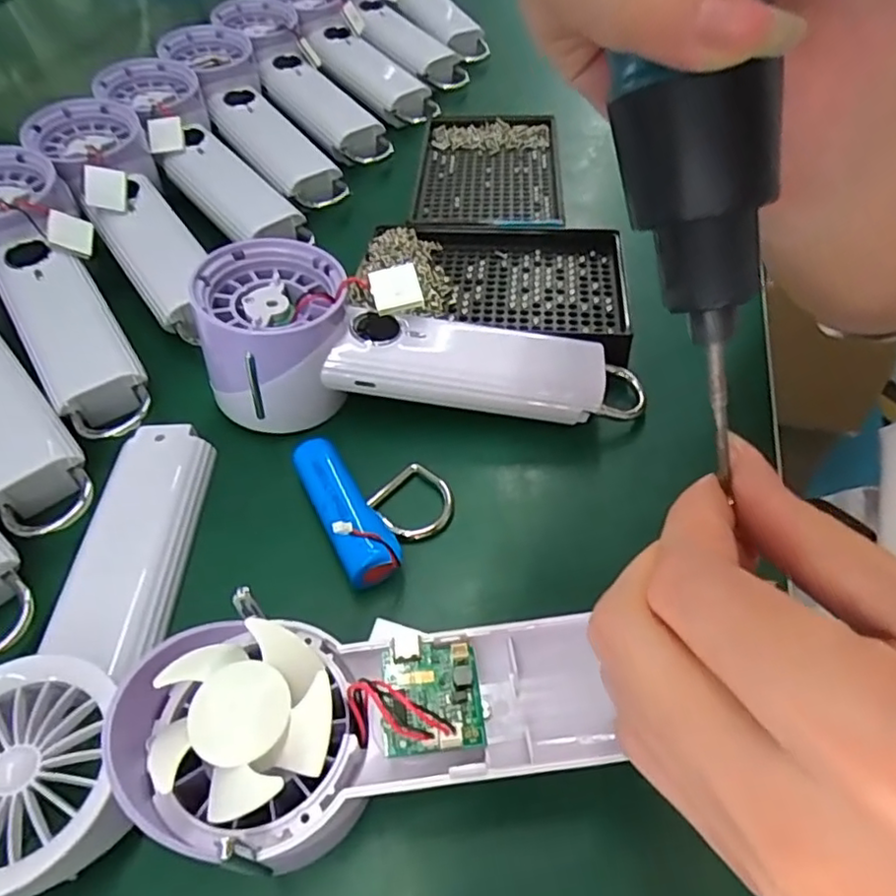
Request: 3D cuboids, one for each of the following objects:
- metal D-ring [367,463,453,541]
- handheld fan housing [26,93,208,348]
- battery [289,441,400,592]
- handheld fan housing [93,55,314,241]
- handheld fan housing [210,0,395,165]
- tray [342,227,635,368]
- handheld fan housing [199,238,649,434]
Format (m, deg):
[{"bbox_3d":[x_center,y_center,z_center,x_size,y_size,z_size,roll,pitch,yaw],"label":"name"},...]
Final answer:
[{"bbox_3d":[-0.014,0.022,0.261,0.031,0.006,0.032,-30,55,-21],"label":"metal D-ring"},{"bbox_3d":[-0.173,-0.130,0.346,0.054,0.038,0.176,-28,60,-18],"label":"handheld fan housing"},{"bbox_3d":[-0.040,0.023,0.248,0.020,0.016,0.067,-23,53,-16],"label":"battery"},{"bbox_3d":[-0.148,-0.181,0.397,0.058,0.037,0.176,-37,77,-22],"label":"handheld fan housing"},{"bbox_3d":[-0.103,-0.266,0.471,0.056,0.033,0.183,-33,77,-20],"label":"handheld fan housing"},{"bbox_3d":[0.024,-0.087,0.333,0.137,0.018,0.091,8,51,10],"label":"tray"},{"bbox_3d":[-0.010,-0.049,0.277,0.185,0.050,0.064,0,50,3],"label":"handheld fan housing"}]

